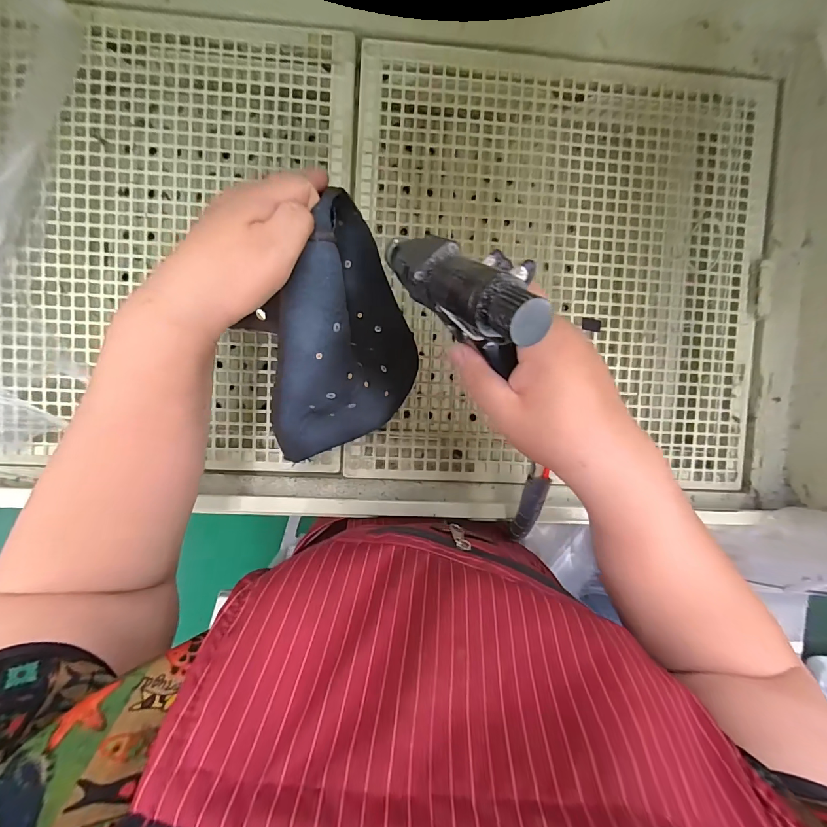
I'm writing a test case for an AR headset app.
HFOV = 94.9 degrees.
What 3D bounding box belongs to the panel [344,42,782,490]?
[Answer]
[{"bbox_3d":[0.159,-0.144,0.403,0.443,0.011,0.434,2,92,-3],"label":"panel"}]

